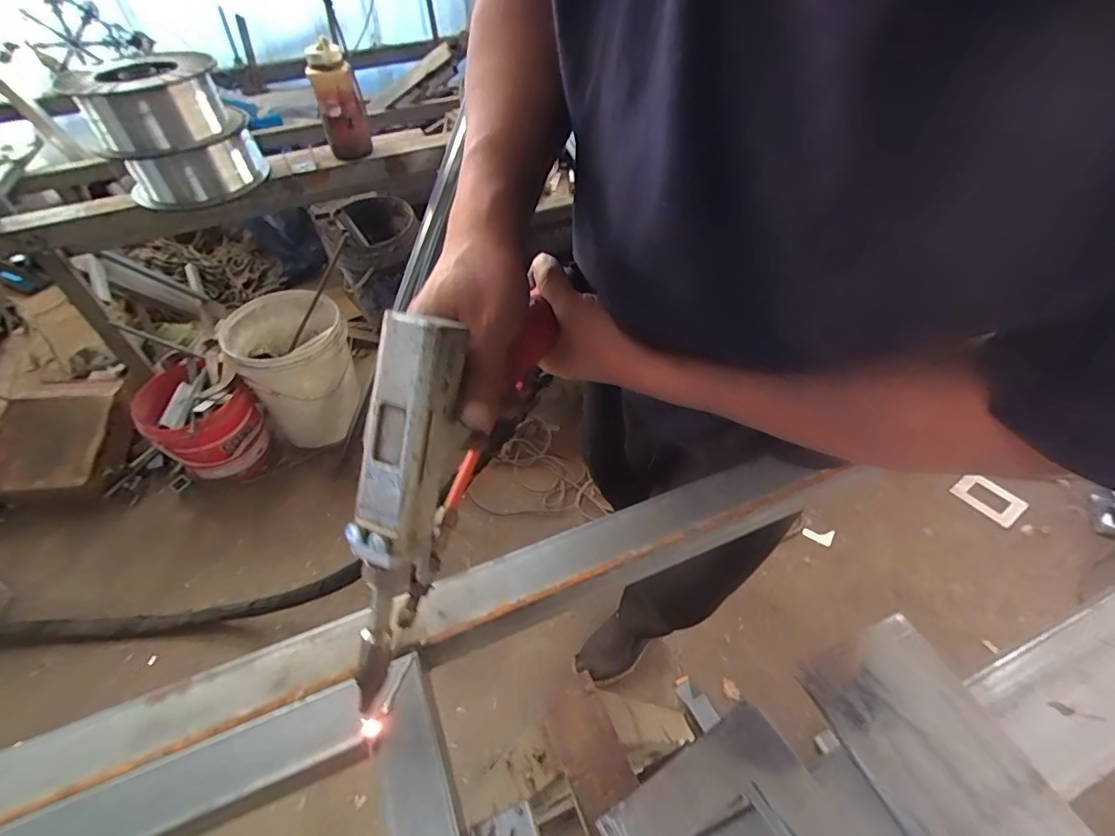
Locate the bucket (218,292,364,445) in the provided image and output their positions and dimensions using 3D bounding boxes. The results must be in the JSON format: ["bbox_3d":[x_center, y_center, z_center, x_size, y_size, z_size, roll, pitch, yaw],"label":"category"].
[{"bbox_3d":[-0.724,-0.127,1.470,0.300,0.349,0.302,-25,53,-20],"label":"bucket"}]

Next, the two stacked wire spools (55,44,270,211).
[{"bbox_3d":[-0.707,-0.524,0.955,0.247,0.281,0.210,-25,53,-19],"label":"two stacked wire spools"}]

